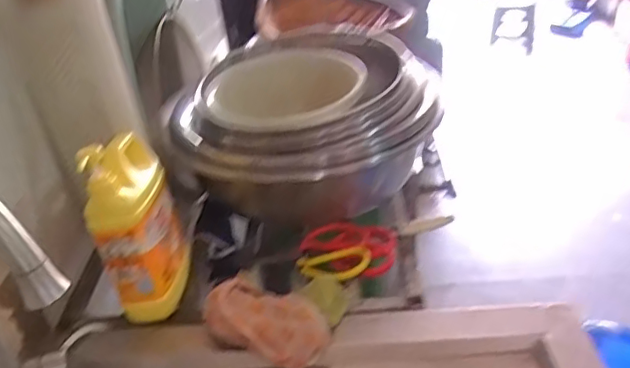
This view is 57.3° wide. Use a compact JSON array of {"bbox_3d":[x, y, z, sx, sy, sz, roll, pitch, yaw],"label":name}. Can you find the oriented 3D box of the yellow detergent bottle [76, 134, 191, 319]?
[{"bbox_3d":[-0.229,0.049,0.753,0.080,0.254,0.142,-8,34,-4],"label":"yellow detergent bottle"}]

